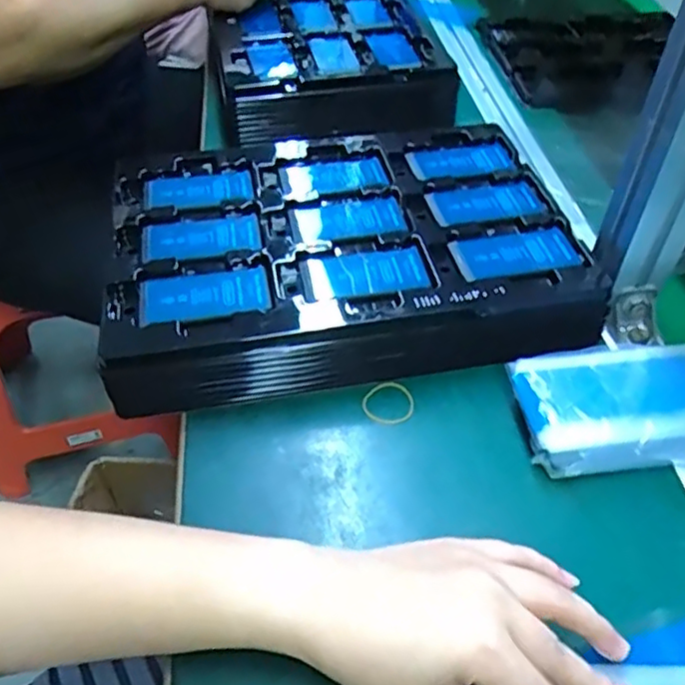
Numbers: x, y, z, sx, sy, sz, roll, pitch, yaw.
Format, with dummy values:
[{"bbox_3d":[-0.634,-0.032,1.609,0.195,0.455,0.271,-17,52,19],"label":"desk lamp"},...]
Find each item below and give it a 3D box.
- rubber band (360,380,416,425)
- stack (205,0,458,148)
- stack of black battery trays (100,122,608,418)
[{"bbox_3d":[0.031,0.040,0.428,0.034,0.004,0.033,-1,47,1],"label":"rubber band"},{"bbox_3d":[-0.032,-0.338,0.727,0.224,0.066,0.303,-12,48,-9],"label":"stack"},{"bbox_3d":[-0.003,-0.068,0.494,0.335,0.057,0.239,-8,47,-7],"label":"stack of black battery trays"}]

